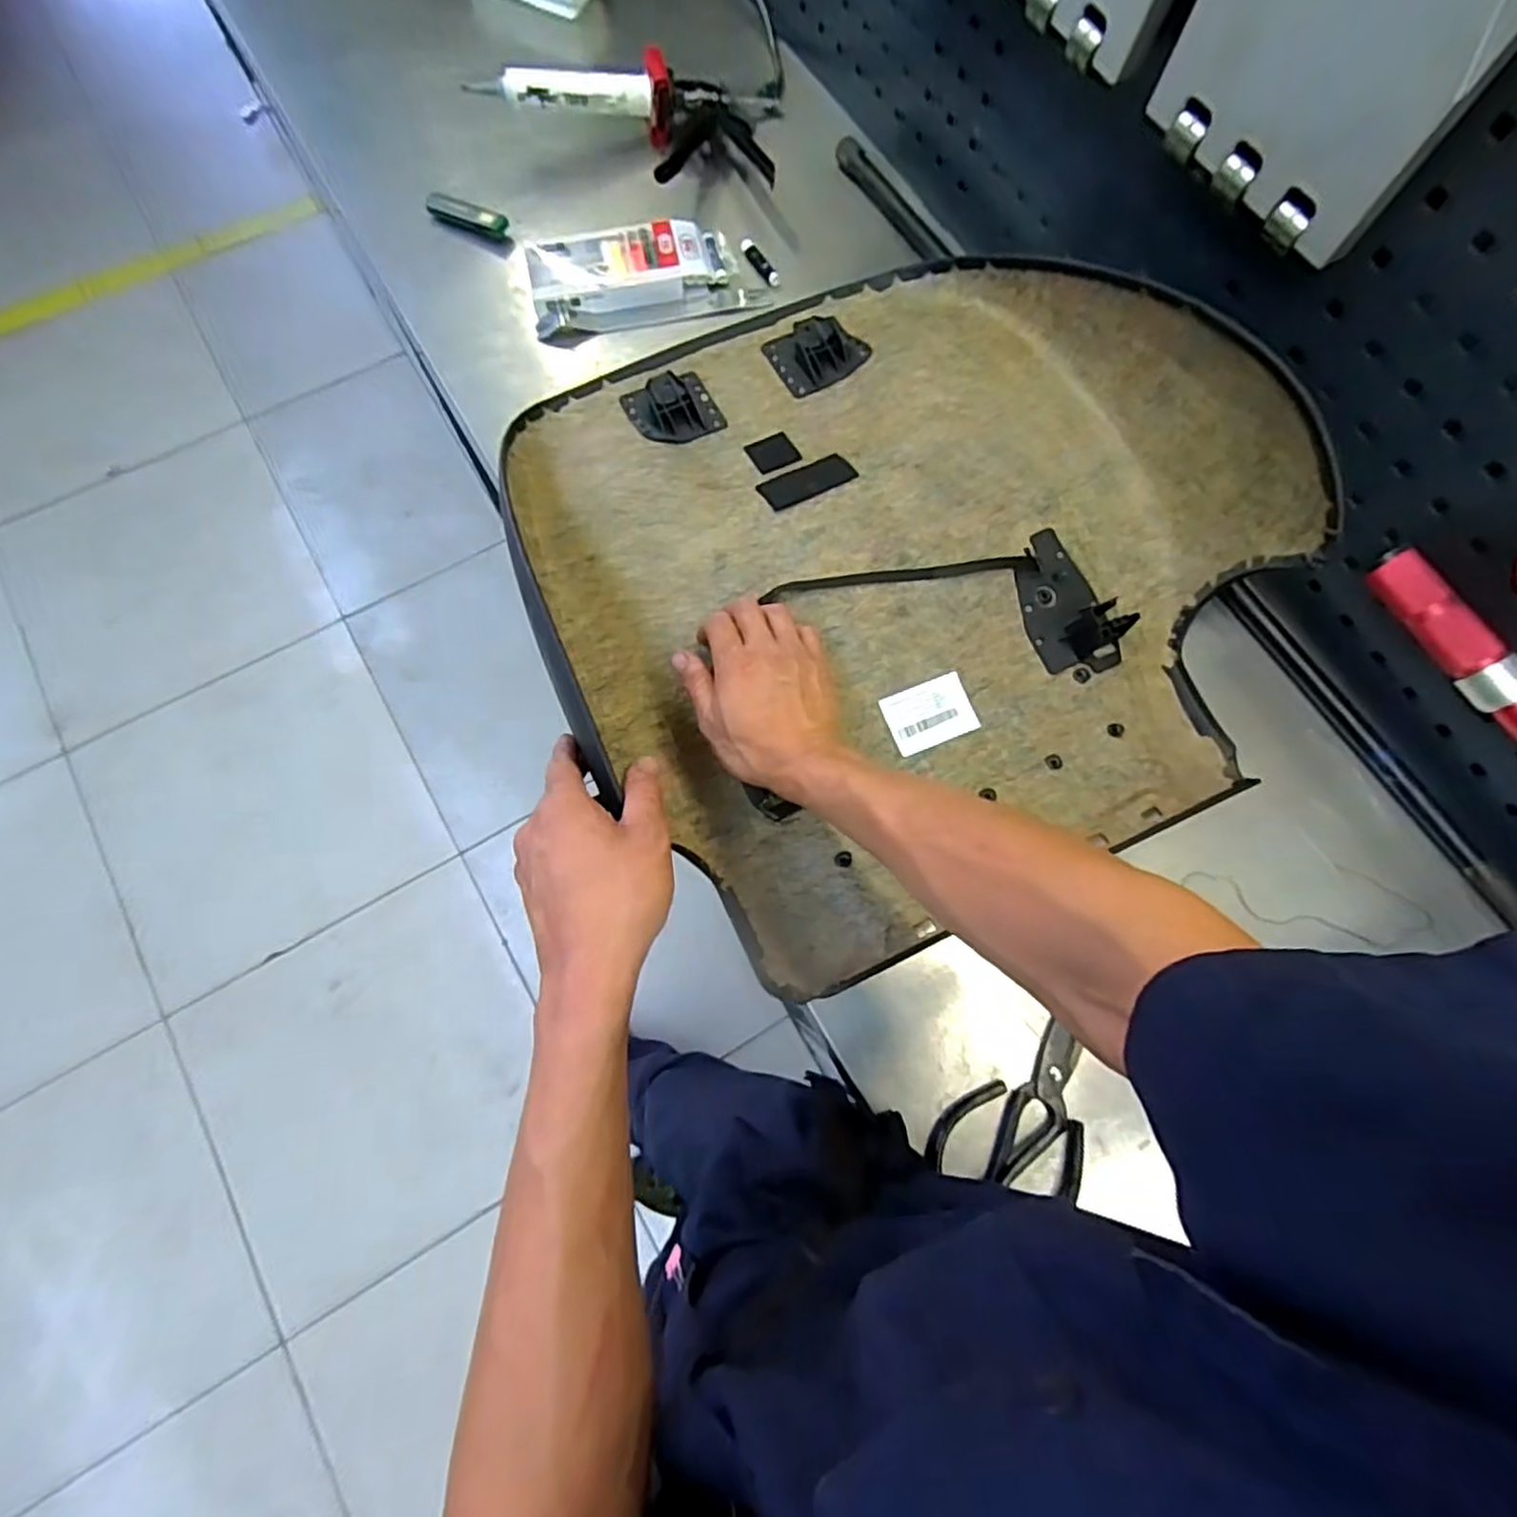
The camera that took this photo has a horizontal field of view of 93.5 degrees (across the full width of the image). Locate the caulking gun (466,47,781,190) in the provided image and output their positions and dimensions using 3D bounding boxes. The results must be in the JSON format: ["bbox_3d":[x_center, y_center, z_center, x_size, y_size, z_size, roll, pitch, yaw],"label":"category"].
[{"bbox_3d":[-0.122,-0.625,0.707,0.300,0.055,0.164,-8,75,-4],"label":"caulking gun"}]

